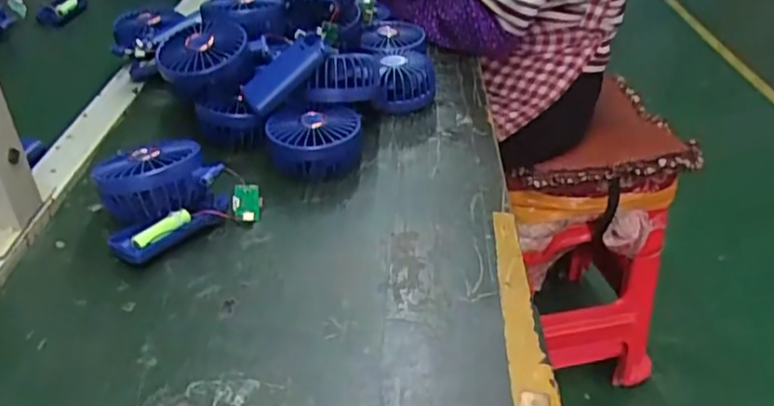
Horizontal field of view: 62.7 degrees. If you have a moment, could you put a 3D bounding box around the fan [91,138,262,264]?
[{"bbox_3d":[-0.178,-0.010,0.525,0.118,0.060,0.101,-26,43,-32],"label":"fan"}]

